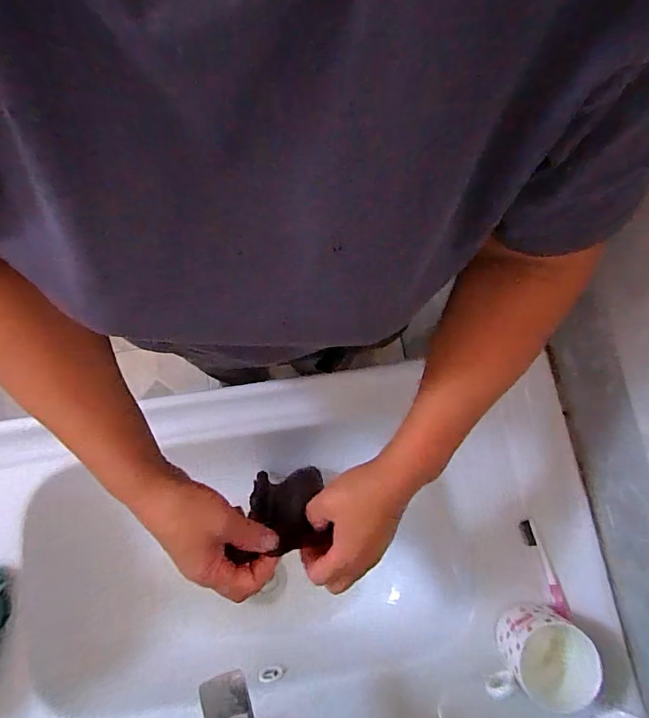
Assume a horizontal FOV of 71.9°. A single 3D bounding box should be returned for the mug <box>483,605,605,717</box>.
[{"bbox_3d":[0.234,0.323,0.488,0.090,0.069,0.099,21,79,3],"label":"mug"}]

